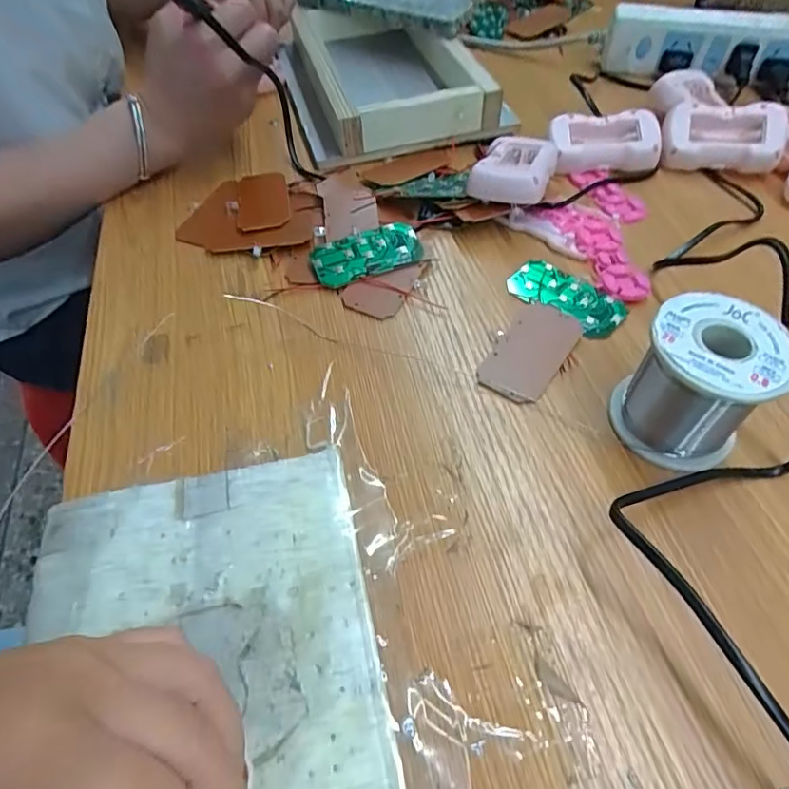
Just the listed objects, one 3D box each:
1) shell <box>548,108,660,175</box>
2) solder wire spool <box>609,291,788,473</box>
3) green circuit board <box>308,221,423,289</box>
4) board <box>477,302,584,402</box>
[{"bbox_3d":[0.169,-0.201,0.427,0.083,0.027,0.046,0,53,1],"label":"shell"},{"bbox_3d":[0.149,-0.006,0.262,0.060,0.063,0.059,38,63,25],"label":"solder wire spool"},{"bbox_3d":[-0.018,-0.095,0.362,0.074,0.006,0.036,-21,70,-9],"label":"green circuit board"},{"bbox_3d":[0.081,-0.027,0.315,0.038,0.006,0.075,29,59,20],"label":"board"}]

